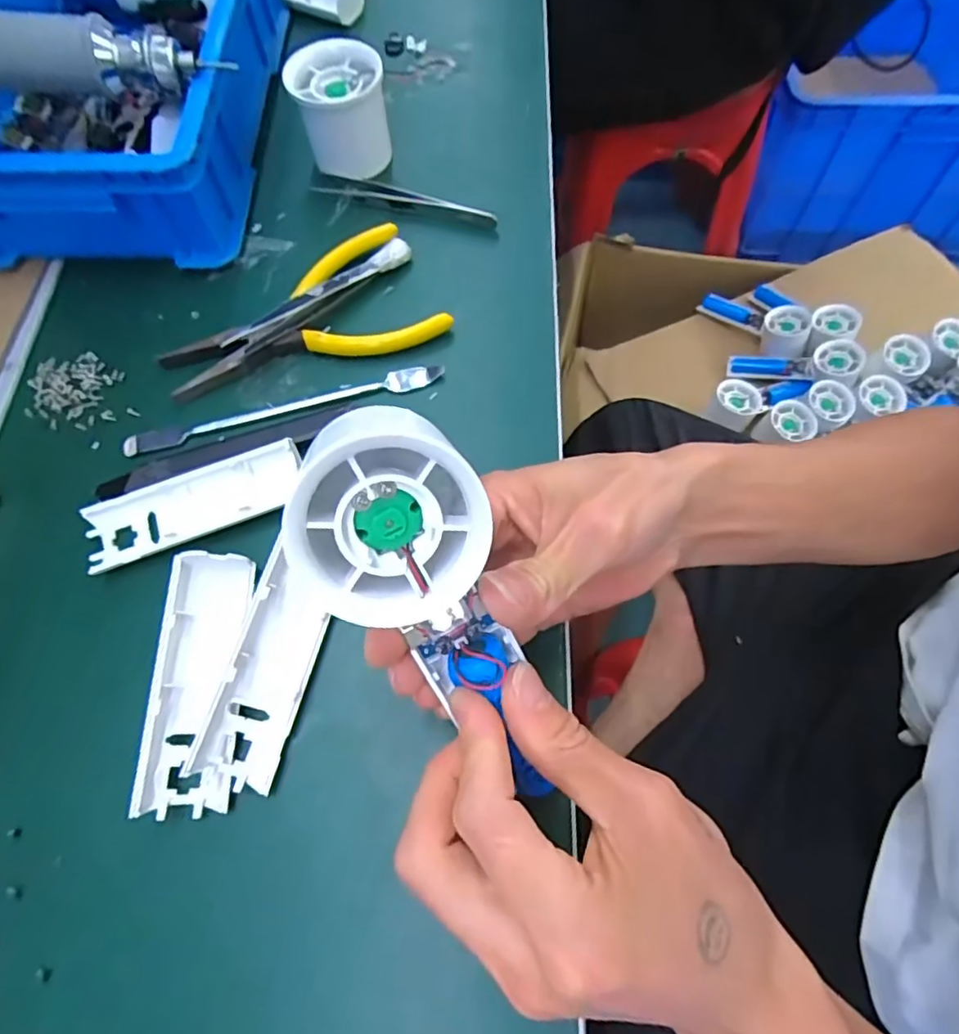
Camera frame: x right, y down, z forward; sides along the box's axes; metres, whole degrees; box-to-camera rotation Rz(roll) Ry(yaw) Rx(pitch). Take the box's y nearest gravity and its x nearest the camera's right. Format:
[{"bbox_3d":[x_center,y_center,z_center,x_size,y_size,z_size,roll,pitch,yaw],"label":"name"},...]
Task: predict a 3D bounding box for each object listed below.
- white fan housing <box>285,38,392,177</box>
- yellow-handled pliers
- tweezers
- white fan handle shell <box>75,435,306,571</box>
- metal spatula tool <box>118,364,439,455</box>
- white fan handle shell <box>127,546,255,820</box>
[{"bbox_3d":[-0.084,-0.246,0.365,0.054,0.054,0.048,-14,68,-5],"label":"white fan housing"},{"bbox_3d":[-0.100,-0.112,0.330,0.150,0.018,0.076,-18,68,-7],"label":"yellow-handled pliers"},{"bbox_3d":[-0.046,-0.195,0.369,0.116,0.012,0.017,19,69,9],"label":"tweezers"},{"bbox_3d":[-0.135,-0.007,0.287,0.102,0.014,0.035,-20,68,-7],"label":"white fan handle shell"},{"bbox_3d":[-0.102,-0.058,0.313,0.167,0.004,0.013,-14,68,-5],"label":"metal spatula tool"},{"bbox_3d":[-0.117,0.066,0.250,0.031,0.016,0.103,-2,67,0],"label":"white fan handle shell"}]

